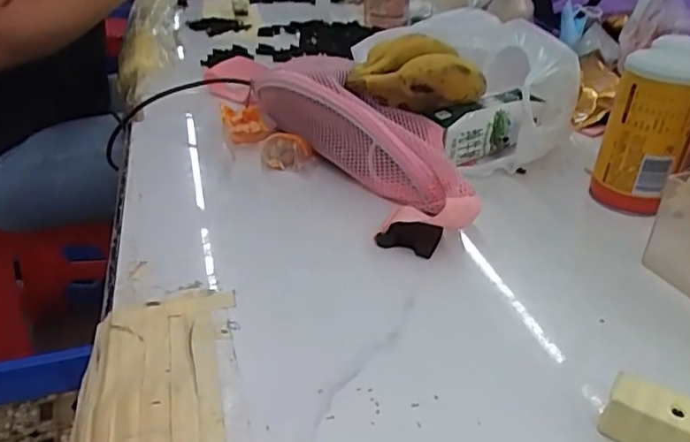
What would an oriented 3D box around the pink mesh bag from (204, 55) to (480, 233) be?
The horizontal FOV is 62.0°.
[{"bbox_3d":[-0.019,-0.102,0.549,0.103,0.082,0.391,-20,37,-30],"label":"pink mesh bag"}]

